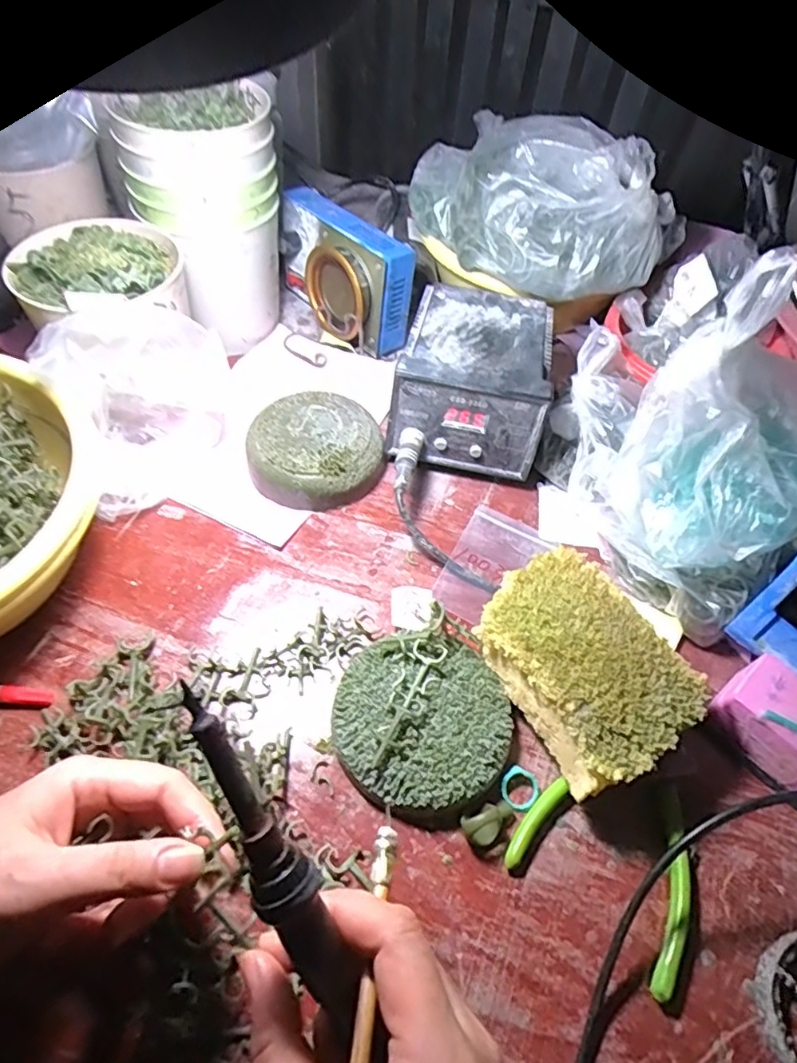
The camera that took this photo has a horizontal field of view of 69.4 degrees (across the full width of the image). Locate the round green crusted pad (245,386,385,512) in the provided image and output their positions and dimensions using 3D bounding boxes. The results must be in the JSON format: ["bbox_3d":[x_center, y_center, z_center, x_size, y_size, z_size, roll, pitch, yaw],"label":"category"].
[{"bbox_3d":[-0.068,-0.063,0.459,0.103,0.041,0.094,2,54,-3],"label":"round green crusted pad"}]

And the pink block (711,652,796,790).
[{"bbox_3d":[0.236,0.117,0.355,0.052,0.041,0.072,-36,64,-27],"label":"pink block"}]

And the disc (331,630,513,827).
[{"bbox_3d":[0.014,0.114,0.342,0.101,0.030,0.100,2,54,-3],"label":"disc"}]

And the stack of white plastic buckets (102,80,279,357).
[{"bbox_3d":[-0.152,-0.252,0.479,0.109,0.173,0.099,-33,63,-25],"label":"stack of white plastic buckets"}]

